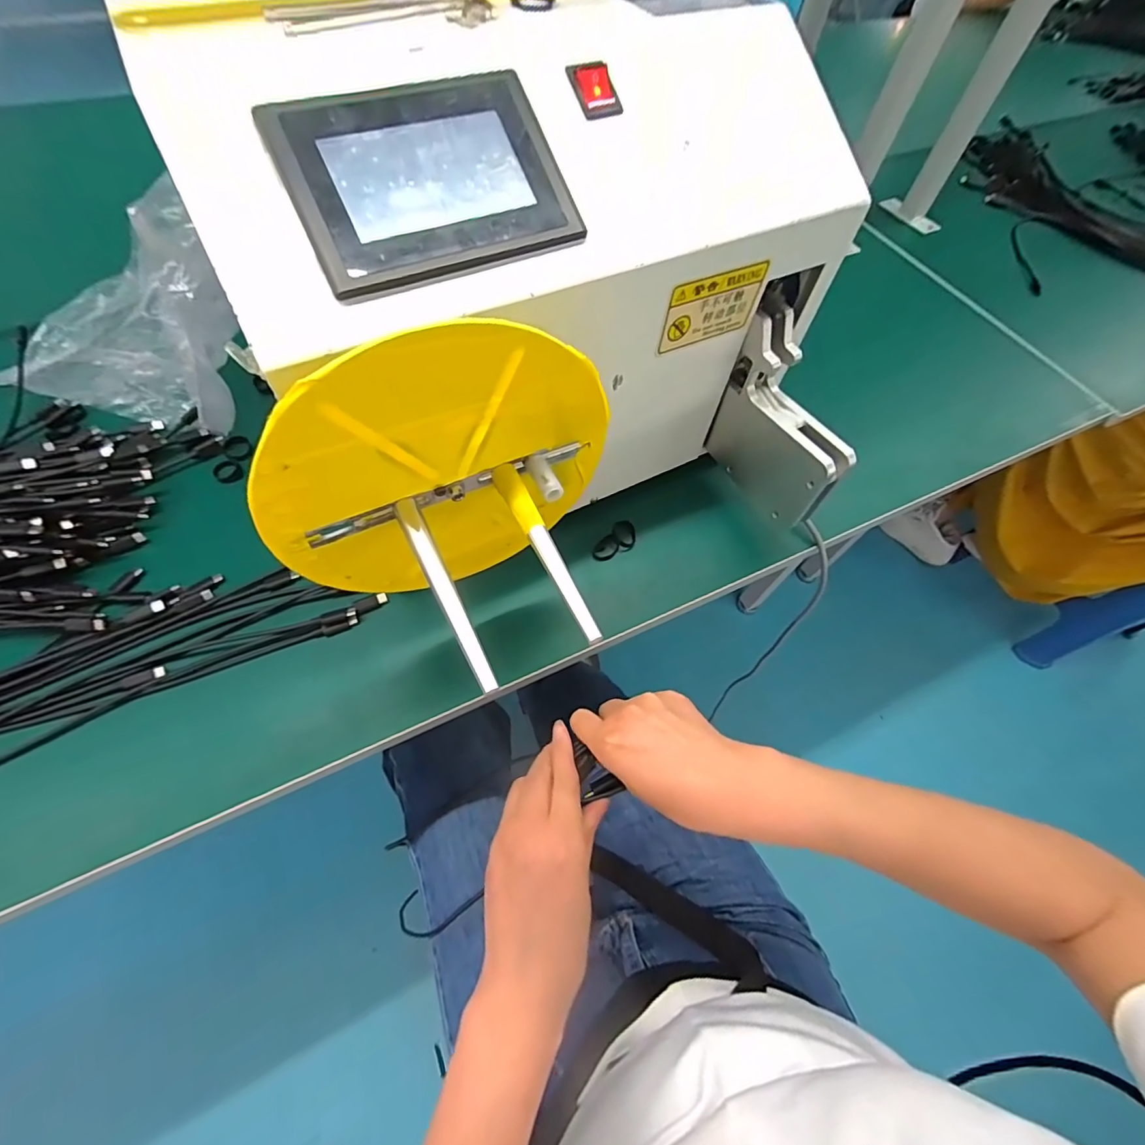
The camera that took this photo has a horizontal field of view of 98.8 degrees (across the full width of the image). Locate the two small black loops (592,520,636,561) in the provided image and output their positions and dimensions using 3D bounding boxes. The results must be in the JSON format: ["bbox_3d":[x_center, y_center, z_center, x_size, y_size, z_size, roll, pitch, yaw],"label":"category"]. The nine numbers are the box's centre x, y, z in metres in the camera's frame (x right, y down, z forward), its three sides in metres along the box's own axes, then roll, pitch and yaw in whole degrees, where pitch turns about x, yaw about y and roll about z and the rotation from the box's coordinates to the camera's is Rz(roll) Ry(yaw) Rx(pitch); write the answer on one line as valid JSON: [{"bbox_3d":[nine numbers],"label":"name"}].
[{"bbox_3d":[0.041,-0.028,0.468,0.048,0.014,0.026,-38,70,-21],"label":"two small black loops"}]

